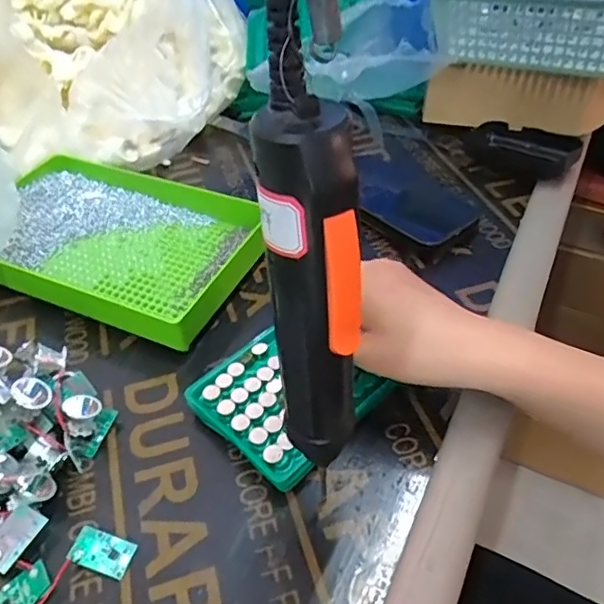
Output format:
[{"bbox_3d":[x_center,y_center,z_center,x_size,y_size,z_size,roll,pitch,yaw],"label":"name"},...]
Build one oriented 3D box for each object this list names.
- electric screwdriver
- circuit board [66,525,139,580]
[{"bbox_3d":[0.005,0.005,0.220,0.031,0.164,0.036,-5,44,-3],"label":"electric screwdriver"},{"bbox_3d":[-0.110,0.138,0.309,0.033,0.004,0.020,21,49,4],"label":"circuit board"}]

